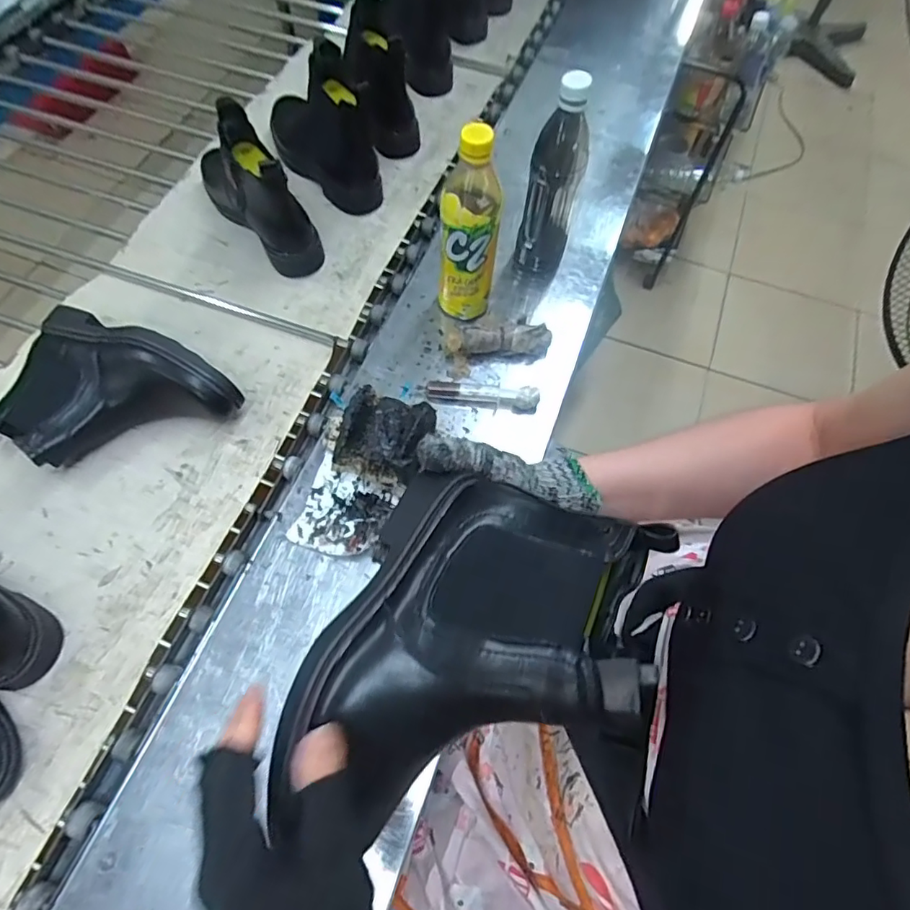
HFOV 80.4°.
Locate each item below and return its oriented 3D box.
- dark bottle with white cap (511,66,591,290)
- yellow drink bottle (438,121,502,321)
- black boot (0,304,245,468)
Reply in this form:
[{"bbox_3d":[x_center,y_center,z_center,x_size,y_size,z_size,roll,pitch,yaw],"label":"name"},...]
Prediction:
[{"bbox_3d":[0.109,-0.299,0.603,0.057,0.225,0.073,13,64,4],"label":"dark bottle with white cap"},{"bbox_3d":[0.014,-0.231,0.565,0.060,0.217,0.053,4,63,0],"label":"yellow drink bottle"},{"bbox_3d":[-0.360,-0.051,0.562,0.222,0.086,0.151,21,65,8],"label":"black boot"}]

